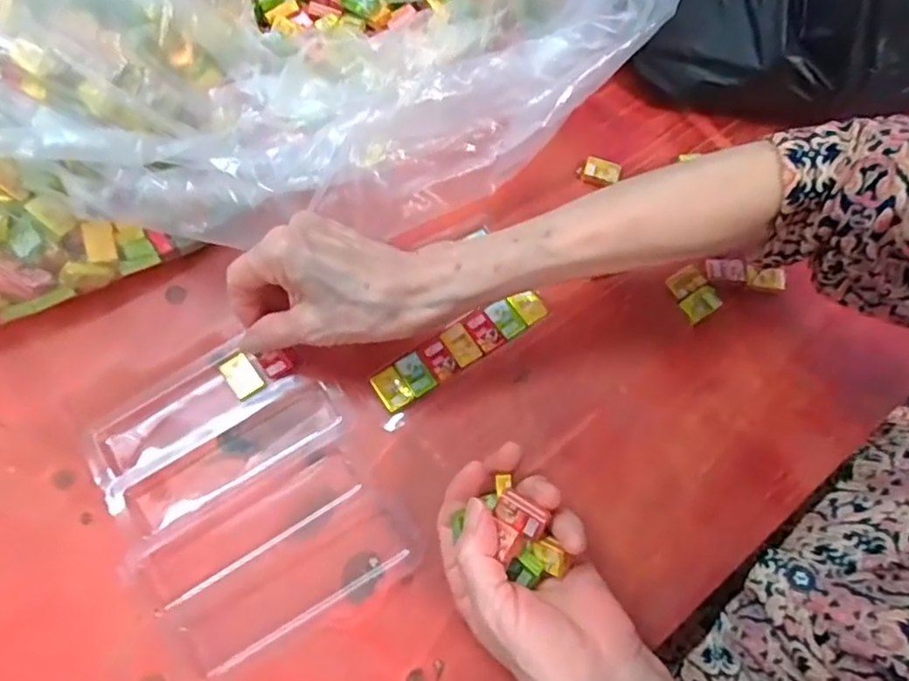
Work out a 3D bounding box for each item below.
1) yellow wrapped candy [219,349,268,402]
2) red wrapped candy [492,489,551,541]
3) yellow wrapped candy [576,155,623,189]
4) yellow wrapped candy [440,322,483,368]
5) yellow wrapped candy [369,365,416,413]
[{"bbox_3d":[-0.129,0.021,0.367,0.019,0.005,0.029,-37,75,-14],"label":"yellow wrapped candy"},{"bbox_3d":[0.033,0.085,0.296,0.025,0.011,0.015,29,71,9],"label":"red wrapped candy"},{"bbox_3d":[0.103,-0.119,0.433,0.029,0.014,0.018,21,70,6],"label":"yellow wrapped candy"},{"bbox_3d":[0.004,0.003,0.378,0.017,0.005,0.026,-35,74,-14],"label":"yellow wrapped candy"},{"bbox_3d":[-0.038,0.029,0.368,0.018,0.004,0.026,-33,74,-13],"label":"yellow wrapped candy"}]

